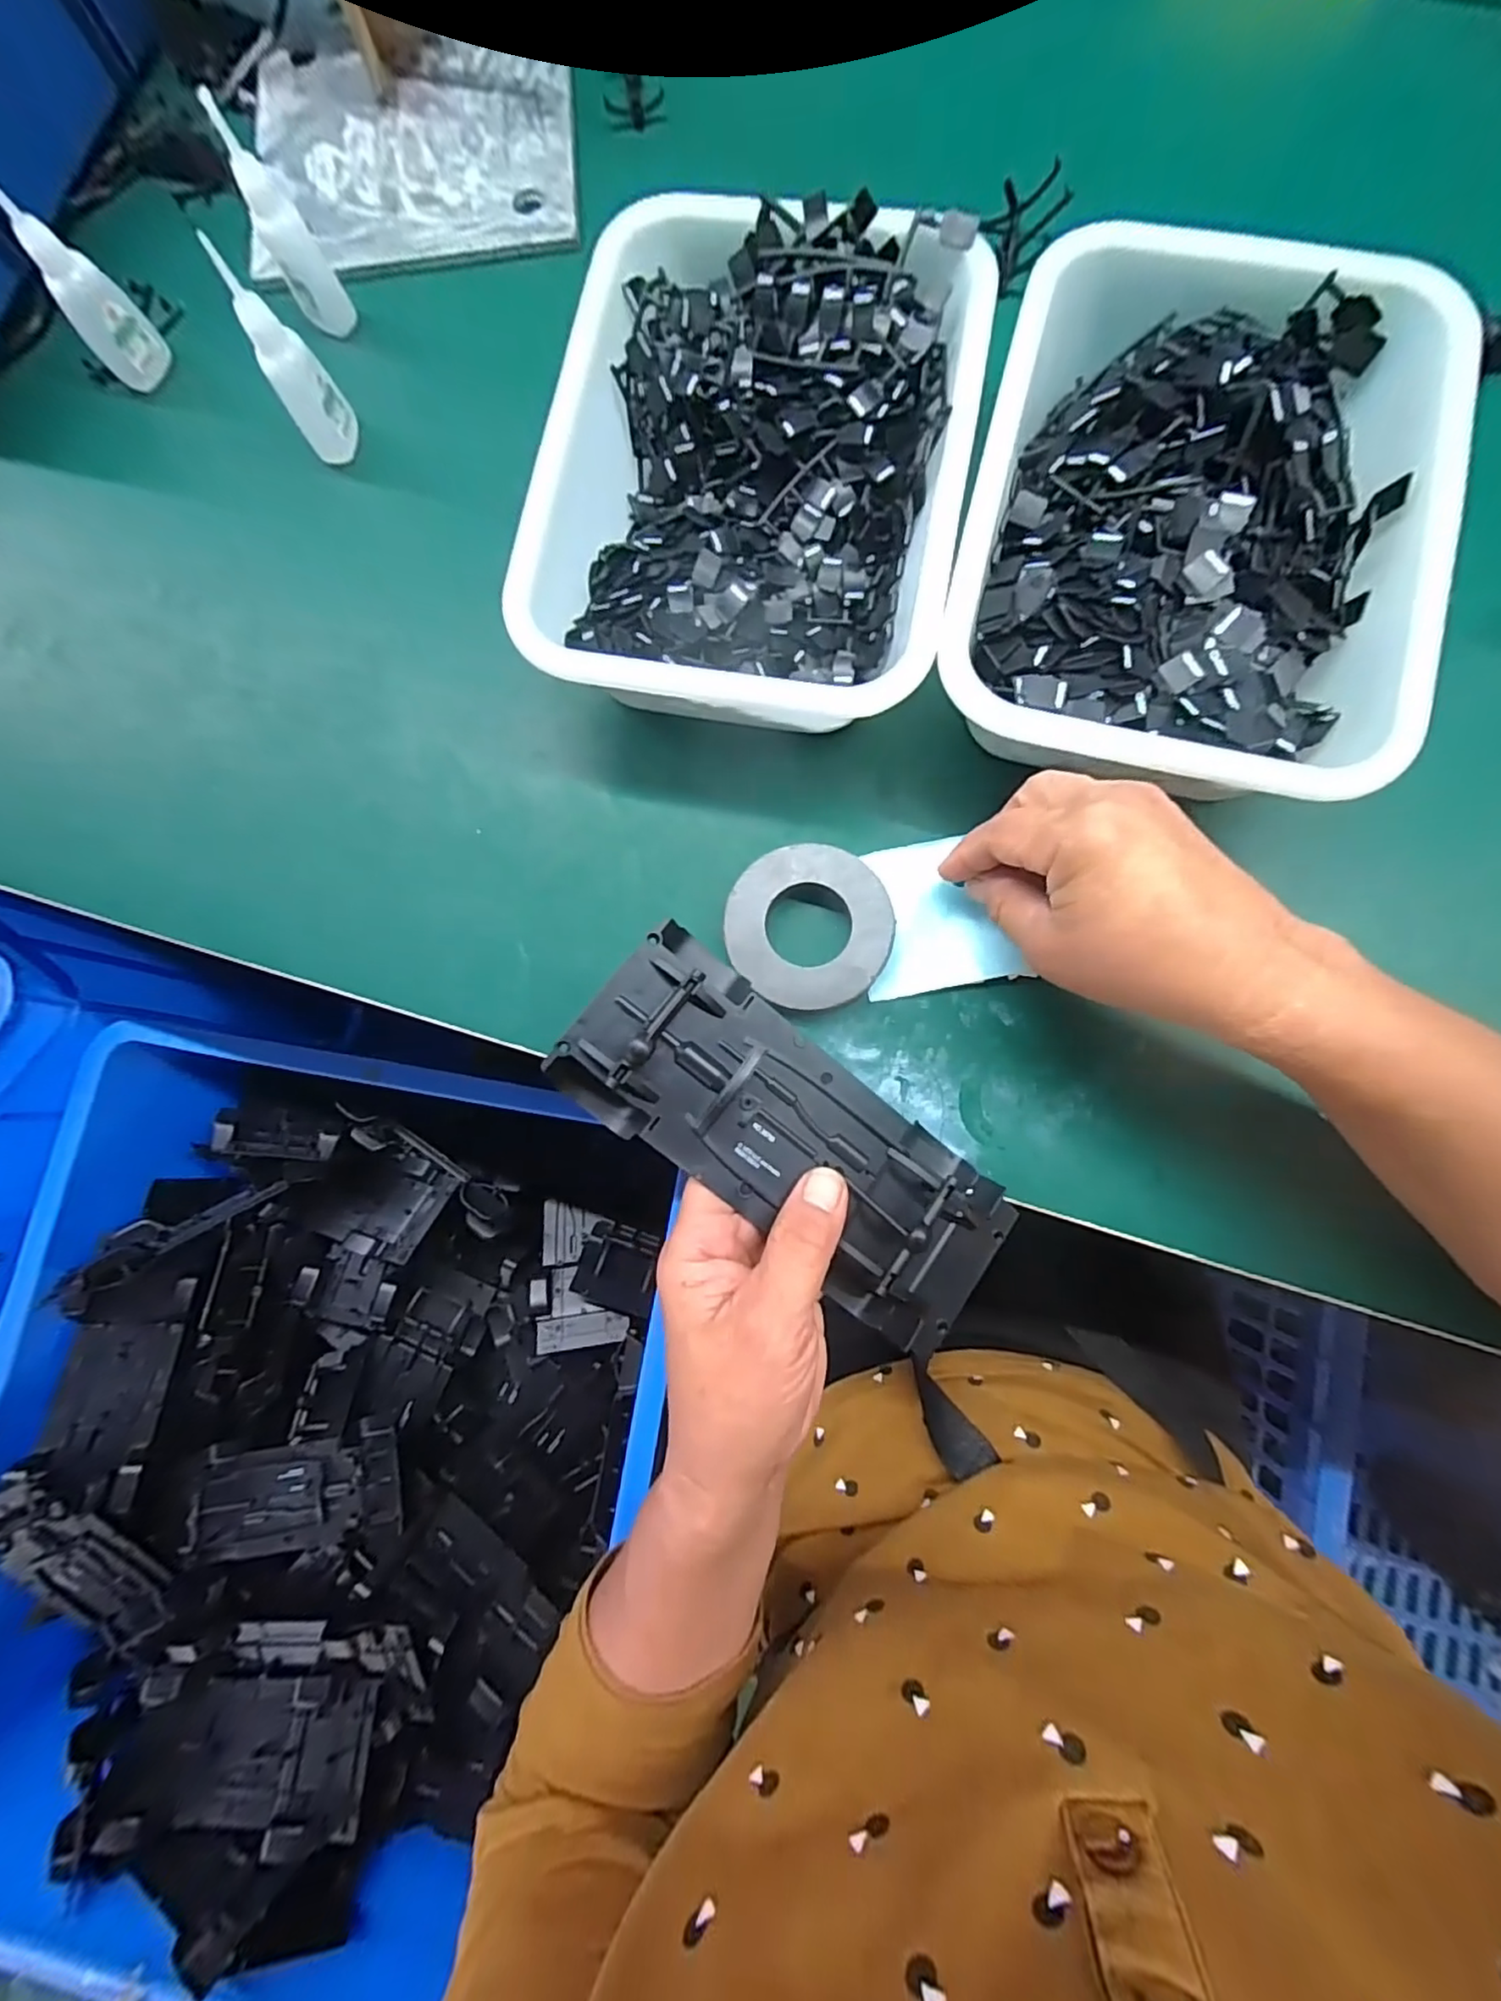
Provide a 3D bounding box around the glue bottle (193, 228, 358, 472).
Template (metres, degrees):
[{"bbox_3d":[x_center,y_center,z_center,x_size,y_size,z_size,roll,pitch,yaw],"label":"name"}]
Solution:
[{"bbox_3d":[-0.235,-0.322,0.326,0.025,0.085,0.024,-19,81,1],"label":"glue bottle"}]

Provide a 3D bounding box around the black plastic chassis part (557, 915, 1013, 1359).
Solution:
[{"bbox_3d":[0.020,0.057,0.252,0.192,0.037,0.076,38,86,-9],"label":"black plastic chassis part"}]

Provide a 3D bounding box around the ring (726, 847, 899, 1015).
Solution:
[{"bbox_3d":[0.027,-0.033,0.298,0.074,0.019,0.075,-1,82,4],"label":"ring"}]

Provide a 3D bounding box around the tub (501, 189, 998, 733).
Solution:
[{"bbox_3d":[0.004,-0.244,0.308,0.186,0.065,0.241,10,83,5],"label":"tub"}]

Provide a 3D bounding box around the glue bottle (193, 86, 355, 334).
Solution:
[{"bbox_3d":[-0.249,-0.409,0.336,0.027,0.079,0.024,-34,81,-2],"label":"glue bottle"}]

